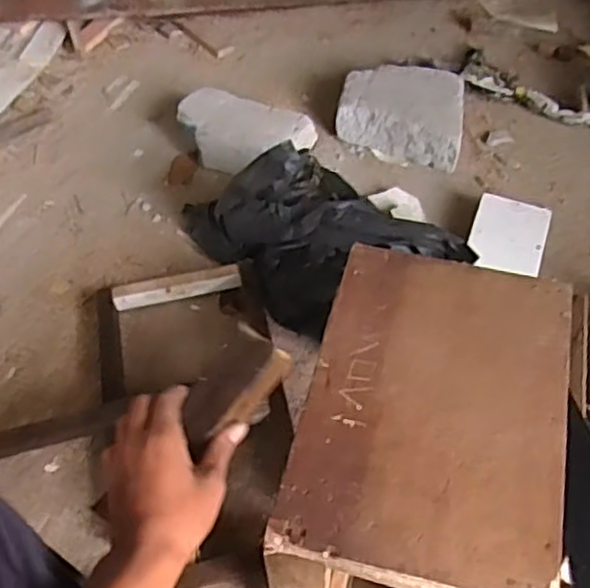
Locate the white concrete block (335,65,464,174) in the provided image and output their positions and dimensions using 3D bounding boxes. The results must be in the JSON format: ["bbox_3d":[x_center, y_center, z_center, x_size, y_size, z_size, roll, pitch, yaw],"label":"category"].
[{"bbox_3d":[0.178,-0.307,1.154,0.202,0.066,0.191,9,55,8],"label":"white concrete block"}]

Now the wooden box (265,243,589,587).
[{"bbox_3d":[0.125,0.163,0.690,0.236,0.221,0.348,13,53,8],"label":"wooden box"}]

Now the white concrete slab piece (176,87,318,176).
[{"bbox_3d":[-0.083,-0.247,1.097,0.220,0.070,0.129,16,56,11],"label":"white concrete slab piece"}]

